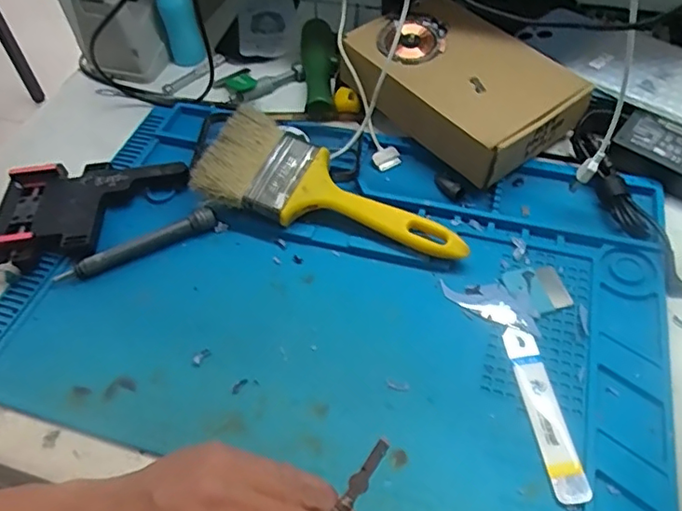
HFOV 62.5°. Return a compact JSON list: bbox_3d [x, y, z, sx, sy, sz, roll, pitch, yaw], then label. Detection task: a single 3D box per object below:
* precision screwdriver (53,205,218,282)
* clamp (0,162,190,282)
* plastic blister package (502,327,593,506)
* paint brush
[{"bbox_3d":[-0.162,-0.008,0.447,0.128,0.017,0.016,-23,55,-12],"label":"precision screwdriver"},{"bbox_3d":[-0.209,-0.035,0.467,0.153,0.025,0.100,-6,53,0],"label":"clamp"},{"bbox_3d":[0.129,0.097,0.357,0.020,0.004,0.115,-10,48,3],"label":"plastic blister package"},{"bbox_3d":[-0.011,-0.040,0.440,0.212,0.016,0.082,30,72,12],"label":"paint brush"}]

